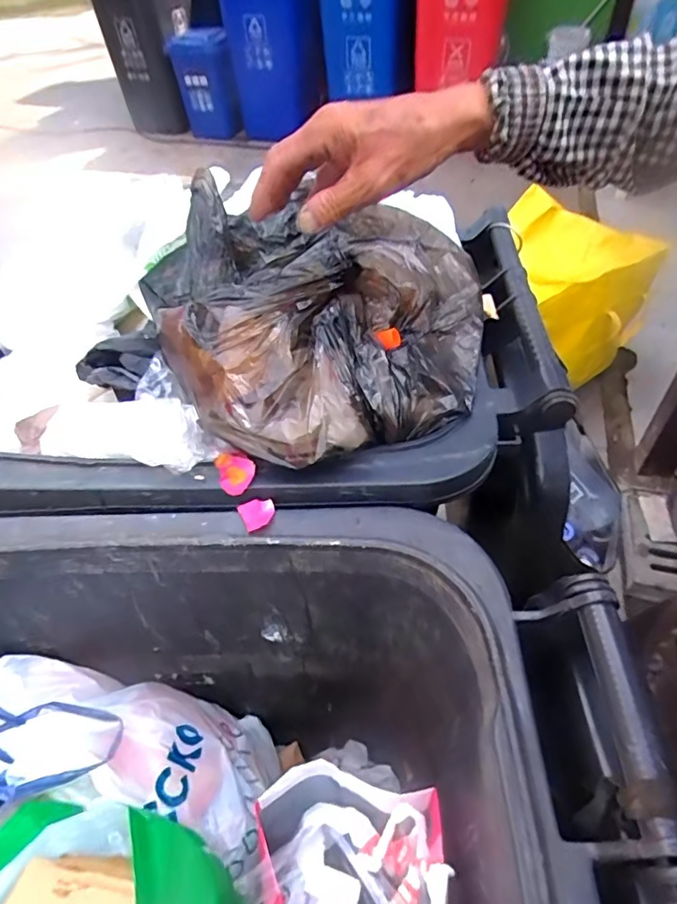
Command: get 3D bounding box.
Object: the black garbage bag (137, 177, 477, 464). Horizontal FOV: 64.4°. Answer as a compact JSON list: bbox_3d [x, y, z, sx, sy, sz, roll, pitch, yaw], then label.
[{"bbox_3d":[-0.013,-0.127,0.499,0.286,0.130,0.275,2,50,8],"label":"black garbage bag"}]

